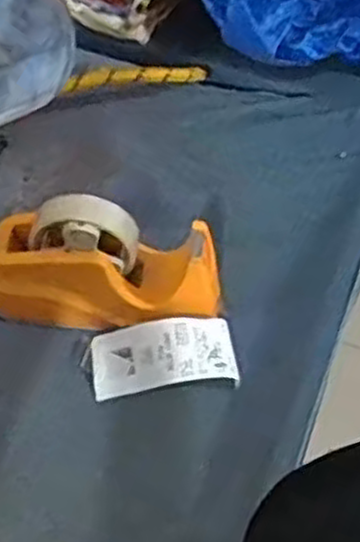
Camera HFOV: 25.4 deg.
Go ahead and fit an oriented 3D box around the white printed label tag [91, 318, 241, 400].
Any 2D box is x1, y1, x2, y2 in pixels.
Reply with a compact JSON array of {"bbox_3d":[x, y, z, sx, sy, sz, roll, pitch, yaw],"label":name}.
[{"bbox_3d":[-0.015,0.069,0.666,0.118,0.022,0.059,-9,52,6],"label":"white printed label tag"}]

